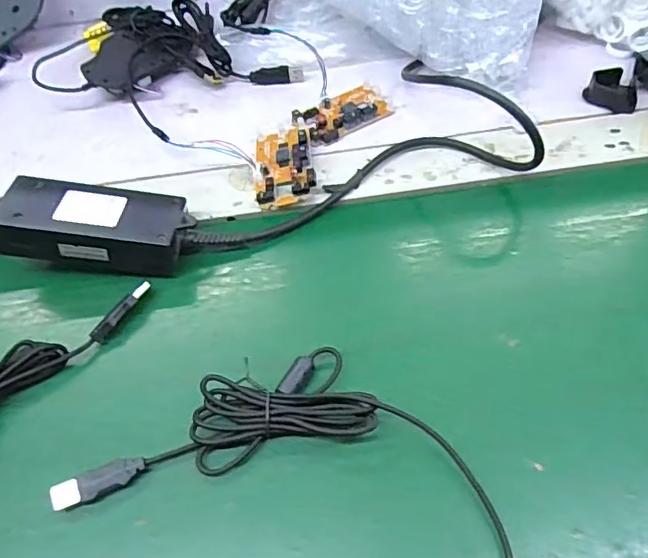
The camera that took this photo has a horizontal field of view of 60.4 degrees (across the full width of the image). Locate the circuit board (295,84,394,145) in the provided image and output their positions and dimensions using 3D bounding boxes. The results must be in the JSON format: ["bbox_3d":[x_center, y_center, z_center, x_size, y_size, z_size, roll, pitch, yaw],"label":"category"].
[{"bbox_3d":[0.016,-0.138,0.453,0.080,0.010,0.042,-27,59,-13],"label":"circuit board"}]

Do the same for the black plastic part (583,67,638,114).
[{"bbox_3d":[0.235,-0.154,0.448,0.039,0.013,0.040,27,63,20],"label":"black plastic part"}]

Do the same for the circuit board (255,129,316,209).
[{"bbox_3d":[-0.030,-0.088,0.421,0.043,0.018,0.071,-6,57,1],"label":"circuit board"}]

